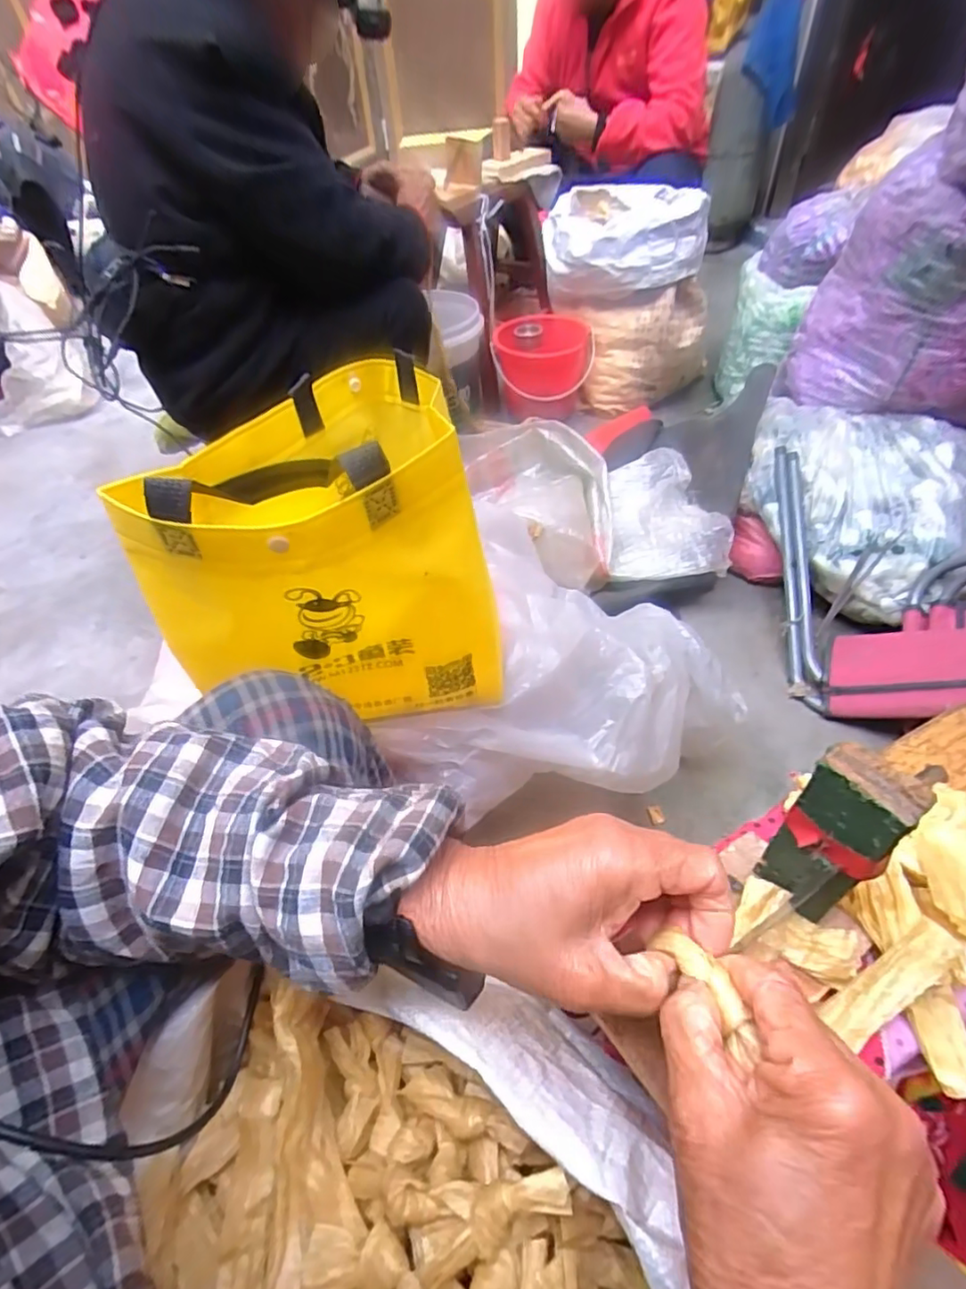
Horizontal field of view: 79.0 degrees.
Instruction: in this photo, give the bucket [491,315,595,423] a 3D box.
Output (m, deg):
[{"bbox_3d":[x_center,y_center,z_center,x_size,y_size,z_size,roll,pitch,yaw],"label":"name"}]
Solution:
[{"bbox_3d":[0.141,-0.681,1.434,0.223,0.203,0.223,-3,49,3],"label":"bucket"}]

